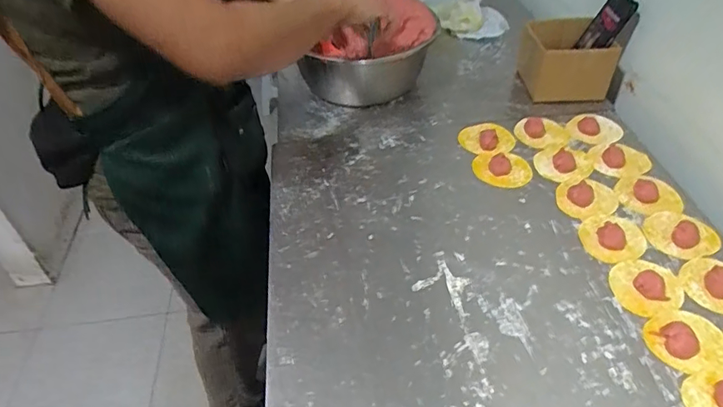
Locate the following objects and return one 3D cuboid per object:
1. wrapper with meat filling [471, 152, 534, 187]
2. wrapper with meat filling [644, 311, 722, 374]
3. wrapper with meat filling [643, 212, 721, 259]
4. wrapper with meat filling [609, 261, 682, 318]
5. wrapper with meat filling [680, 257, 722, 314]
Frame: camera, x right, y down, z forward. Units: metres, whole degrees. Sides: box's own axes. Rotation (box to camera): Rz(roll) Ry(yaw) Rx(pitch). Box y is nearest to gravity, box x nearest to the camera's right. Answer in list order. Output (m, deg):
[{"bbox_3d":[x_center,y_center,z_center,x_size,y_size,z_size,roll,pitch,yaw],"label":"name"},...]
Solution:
[{"bbox_3d":[0.218,-0.053,0.793,0.088,0.020,0.065,2,45,6],"label":"wrapper with meat filling"},{"bbox_3d":[0.363,0.147,0.563,0.087,0.020,0.074,0,45,4],"label":"wrapper with meat filling"},{"bbox_3d":[0.422,0.041,0.675,0.086,0.016,0.072,32,54,30],"label":"wrapper with meat filling"},{"bbox_3d":[0.347,0.098,0.621,0.086,0.012,0.077,-15,46,-11],"label":"wrapper with meat filling"},{"bbox_3d":[0.435,0.096,0.612,0.086,0.017,0.069,25,51,26],"label":"wrapper with meat filling"}]

